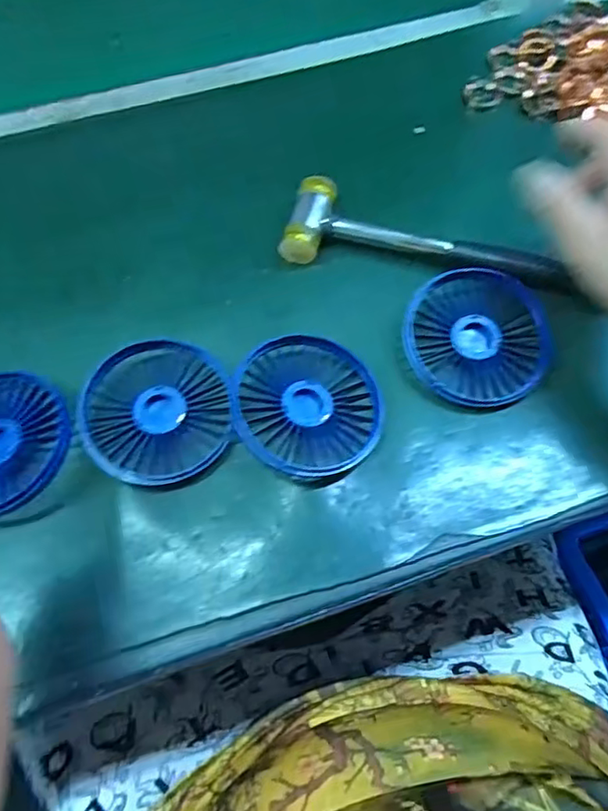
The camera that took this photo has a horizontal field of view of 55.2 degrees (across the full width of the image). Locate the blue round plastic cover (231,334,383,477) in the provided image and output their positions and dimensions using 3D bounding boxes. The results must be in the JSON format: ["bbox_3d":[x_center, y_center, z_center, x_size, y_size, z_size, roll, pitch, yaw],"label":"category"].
[{"bbox_3d":[0.002,-0.003,0.341,0.082,0.022,0.087,-1,68,1],"label":"blue round plastic cover"}]

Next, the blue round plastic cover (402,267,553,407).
[{"bbox_3d":[0.106,-0.043,0.359,0.087,0.016,0.083,-1,68,1],"label":"blue round plastic cover"}]

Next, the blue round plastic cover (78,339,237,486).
[{"bbox_3d":[-0.086,0.000,0.342,0.082,0.020,0.088,-1,68,1],"label":"blue round plastic cover"}]

